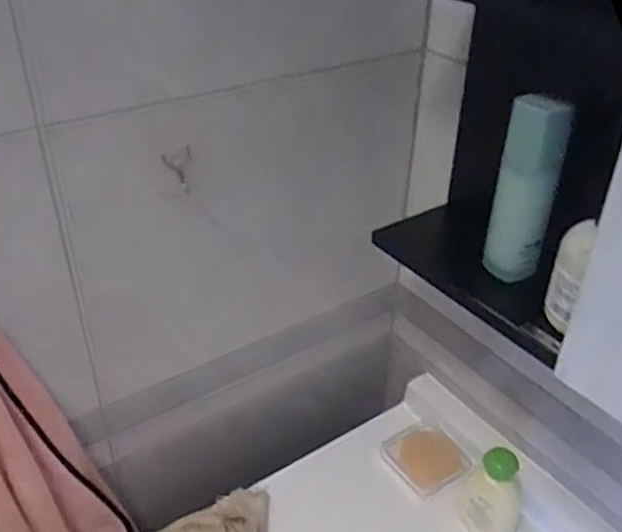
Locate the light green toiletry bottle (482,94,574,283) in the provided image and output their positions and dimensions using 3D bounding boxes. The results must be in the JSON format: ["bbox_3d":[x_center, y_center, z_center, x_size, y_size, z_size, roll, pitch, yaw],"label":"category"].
[{"bbox_3d":[0.177,-0.061,0.548,0.048,0.156,0.034,18,37,23],"label":"light green toiletry bottle"}]

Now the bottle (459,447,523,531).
[{"bbox_3d":[0.190,0.240,0.676,0.059,0.110,0.054,1,34,-1],"label":"bottle"}]

